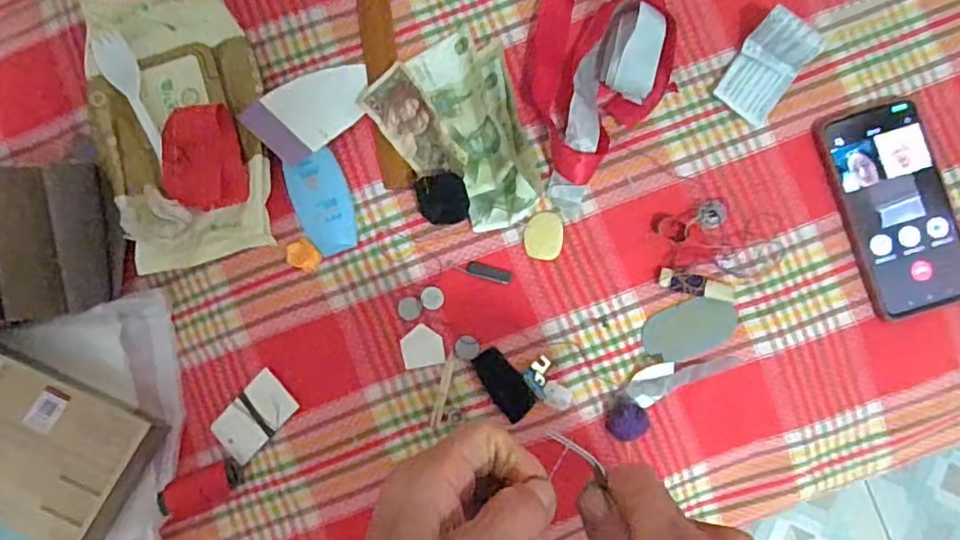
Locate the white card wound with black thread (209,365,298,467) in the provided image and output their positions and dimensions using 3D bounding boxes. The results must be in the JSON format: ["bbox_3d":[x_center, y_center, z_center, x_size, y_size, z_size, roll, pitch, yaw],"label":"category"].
[{"bbox_3d":[-0.177,0.116,0.478,0.067,0.008,0.041,-45,83,11],"label":"white card wound with black thread"}]

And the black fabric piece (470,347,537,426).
[{"bbox_3d":[0.018,0.088,0.471,0.028,0.004,0.057,-42,87,0],"label":"black fabric piece"}]

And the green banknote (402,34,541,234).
[{"bbox_3d":[0.000,-0.114,0.476,0.070,0.022,0.153,-23,87,0],"label":"green banknote"}]

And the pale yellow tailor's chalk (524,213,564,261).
[{"bbox_3d":[0.051,-0.027,0.487,0.031,0.004,0.038,3,88,1],"label":"pale yellow tailor's chalk"}]

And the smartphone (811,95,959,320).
[{"bbox_3d":[0.323,-0.050,0.469,0.081,0.009,0.164,-18,87,1],"label":"smartphone"}]

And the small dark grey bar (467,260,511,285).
[{"bbox_3d":[0.007,0.002,0.478,0.035,0.004,0.011,16,88,2],"label":"small dark grey bar"}]

